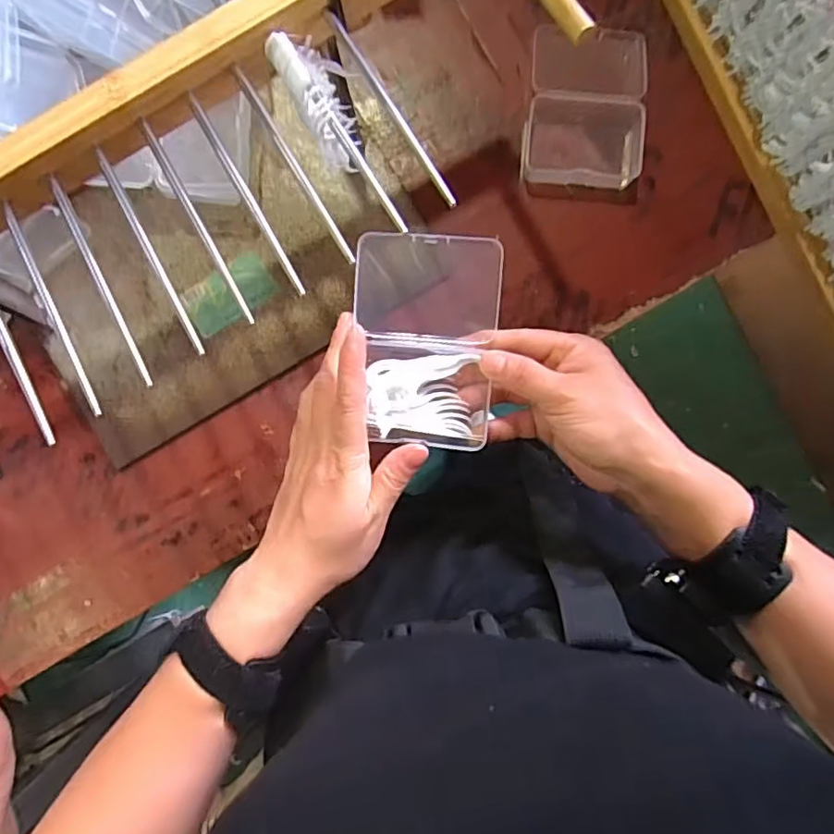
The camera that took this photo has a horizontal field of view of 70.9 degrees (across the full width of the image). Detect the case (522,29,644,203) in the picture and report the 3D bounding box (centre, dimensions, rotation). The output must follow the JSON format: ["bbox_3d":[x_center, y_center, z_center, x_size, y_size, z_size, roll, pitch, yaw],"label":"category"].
[{"bbox_3d":[0.129,-0.233,0.449,0.089,0.016,0.133,2,90,0],"label":"case"}]

